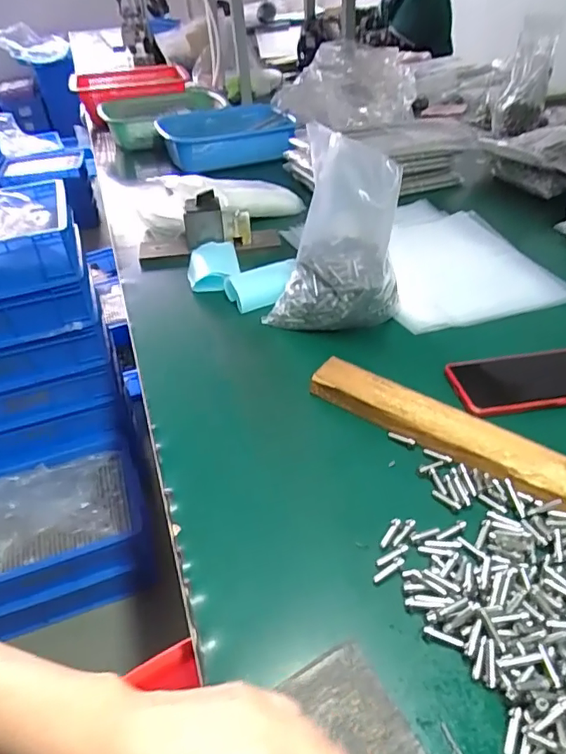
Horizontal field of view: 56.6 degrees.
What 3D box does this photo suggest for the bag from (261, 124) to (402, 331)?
[{"bbox_3d":[0.062,-0.155,0.586,0.150,0.193,0.110,13,43,21],"label":"bag"}]

